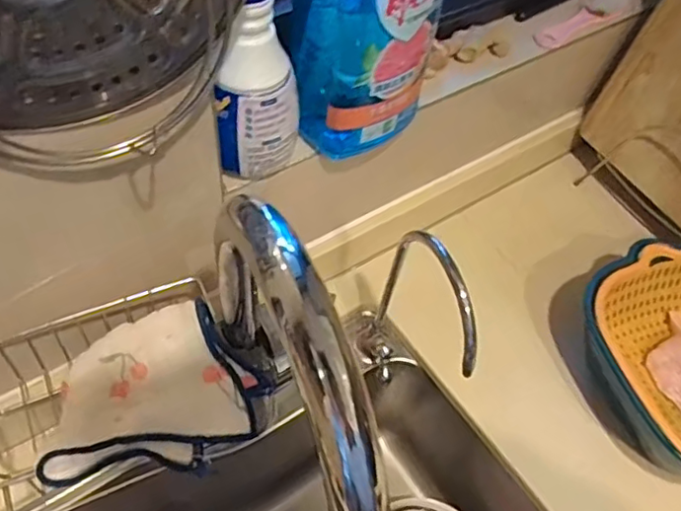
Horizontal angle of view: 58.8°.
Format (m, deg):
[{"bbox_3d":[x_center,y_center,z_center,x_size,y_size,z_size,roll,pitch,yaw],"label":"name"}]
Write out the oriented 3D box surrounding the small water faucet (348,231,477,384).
[{"bbox_3d":[0.061,0.071,0.540,0.022,0.252,0.143,-19,59,-18],"label":"small water faucet"}]

